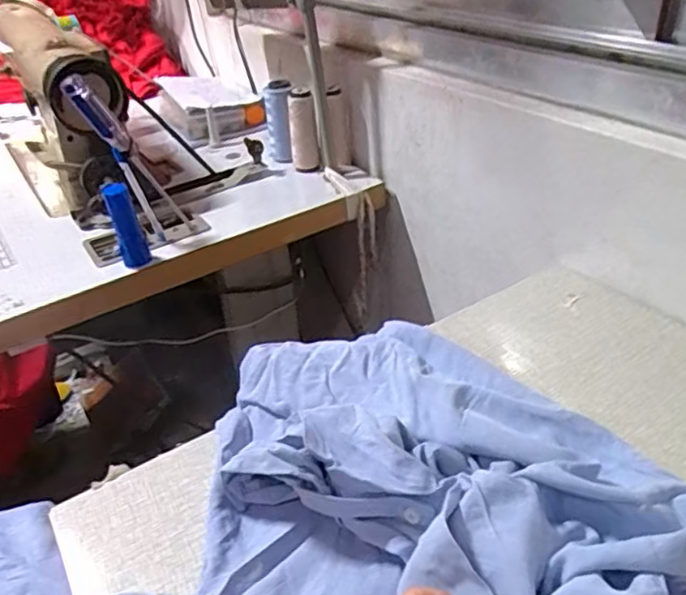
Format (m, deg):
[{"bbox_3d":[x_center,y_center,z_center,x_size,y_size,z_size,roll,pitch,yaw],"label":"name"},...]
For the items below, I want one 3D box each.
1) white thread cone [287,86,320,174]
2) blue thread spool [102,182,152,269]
[{"bbox_3d":[-0.058,-0.240,0.916,0.037,0.124,0.034,-6,34,-2],"label":"white thread cone"},{"bbox_3d":[-0.247,-0.084,0.713,0.031,0.088,0.034,-17,36,-18],"label":"blue thread spool"}]

